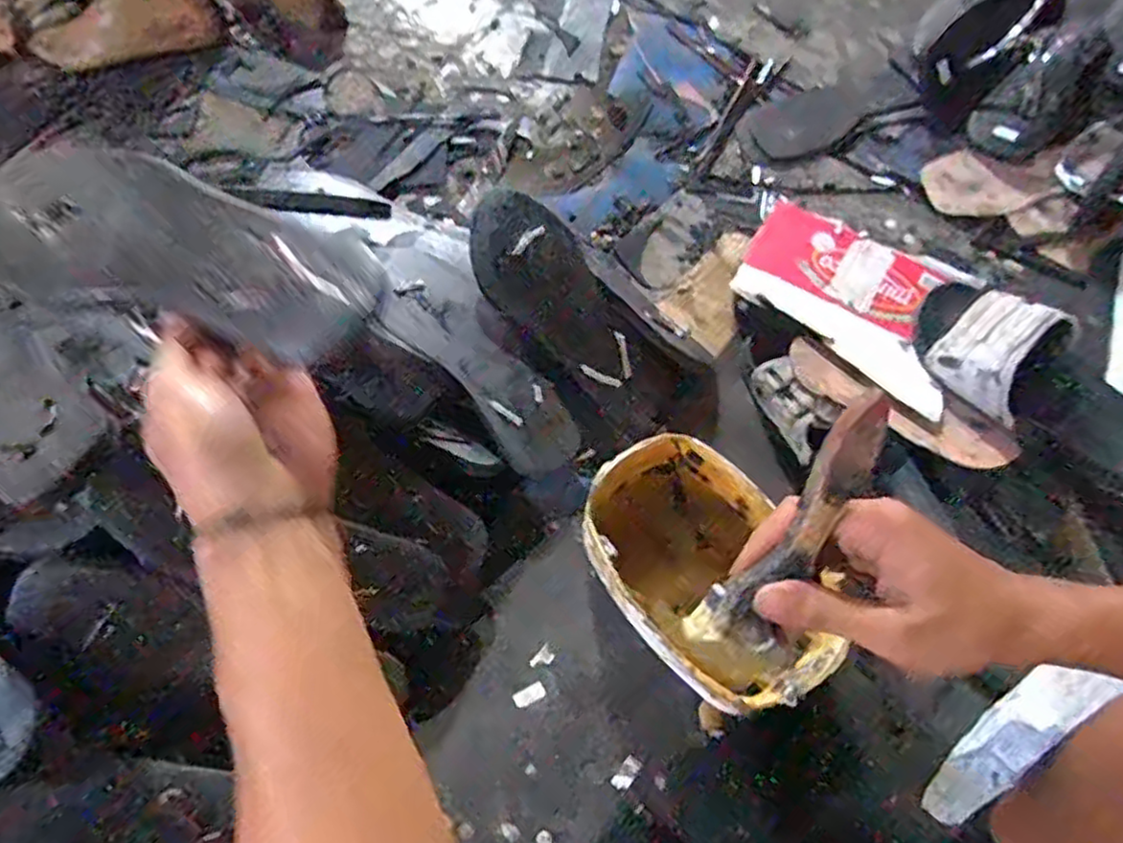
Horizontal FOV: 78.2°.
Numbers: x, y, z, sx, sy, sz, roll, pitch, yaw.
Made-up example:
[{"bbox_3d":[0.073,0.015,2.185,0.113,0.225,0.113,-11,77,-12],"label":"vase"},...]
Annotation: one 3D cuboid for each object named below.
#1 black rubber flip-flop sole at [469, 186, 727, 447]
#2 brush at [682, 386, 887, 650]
[{"bbox_3d":[0.027,-0.086,0.620,0.277,0.023,0.090,44,71,-3],"label":"black rubber flip-flop sole"},{"bbox_3d":[0.115,0.053,0.330,0.036,0.013,0.144,35,103,12],"label":"brush"}]

